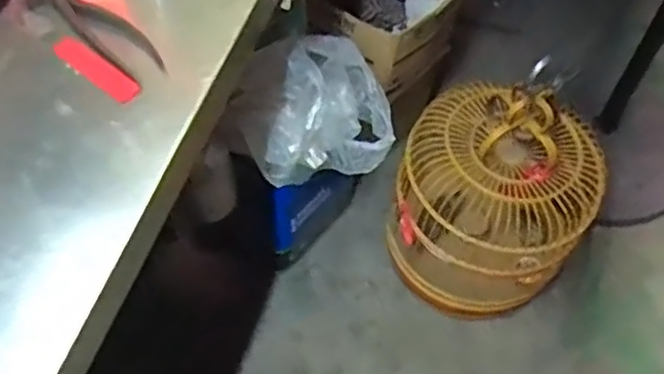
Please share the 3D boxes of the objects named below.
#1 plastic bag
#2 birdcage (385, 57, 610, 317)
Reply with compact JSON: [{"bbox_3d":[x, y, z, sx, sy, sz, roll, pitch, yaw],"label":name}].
[{"bbox_3d":[-0.005,-0.103,0.950,0.149,0.211,0.224,36,63,17],"label":"plastic bag"},{"bbox_3d":[0.275,0.020,1.170,0.325,0.412,0.272,17,58,7],"label":"birdcage"}]

